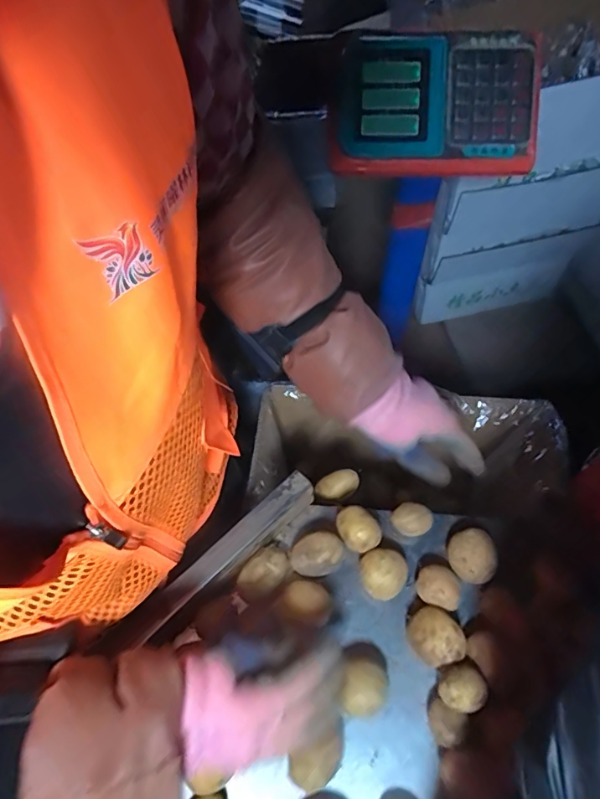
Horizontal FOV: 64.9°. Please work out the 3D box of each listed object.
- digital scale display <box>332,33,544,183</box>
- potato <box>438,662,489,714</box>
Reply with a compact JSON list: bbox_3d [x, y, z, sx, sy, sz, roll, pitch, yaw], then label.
[{"bbox_3d":[0.154,-0.343,0.563,0.234,0.048,0.148,2,99,5],"label":"digital scale display"},{"bbox_3d":[0.141,0.252,0.411,0.039,0.026,0.035,-33,64,-17],"label":"potato"}]

